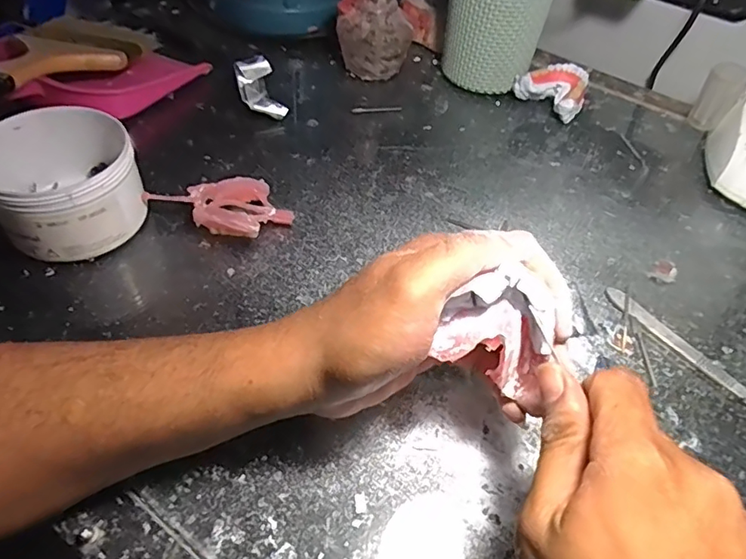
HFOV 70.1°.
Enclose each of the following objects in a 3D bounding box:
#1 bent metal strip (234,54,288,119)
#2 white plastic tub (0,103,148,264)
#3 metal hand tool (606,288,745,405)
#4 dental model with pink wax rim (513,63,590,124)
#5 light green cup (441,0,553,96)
[{"bbox_3d":[-0.104,-0.175,0.488,0.034,0.028,0.071,-13,52,-17],"label":"bent metal strip"},{"bbox_3d":[-0.207,-0.064,0.359,0.089,0.065,0.094,3,49,-3],"label":"white plastic tub"},{"bbox_3d":[0.206,0.049,0.337,0.015,0.005,0.133,-32,59,-29],"label":"metal hand tool"},{"bbox_3d":[0.180,-0.185,0.524,0.064,0.034,0.054,37,55,24],"label":"dental model with pink wax rim"},{"bbox_3d":[0.119,-0.251,0.518,0.088,0.120,0.087,3,49,-3],"label":"light green cup"}]

